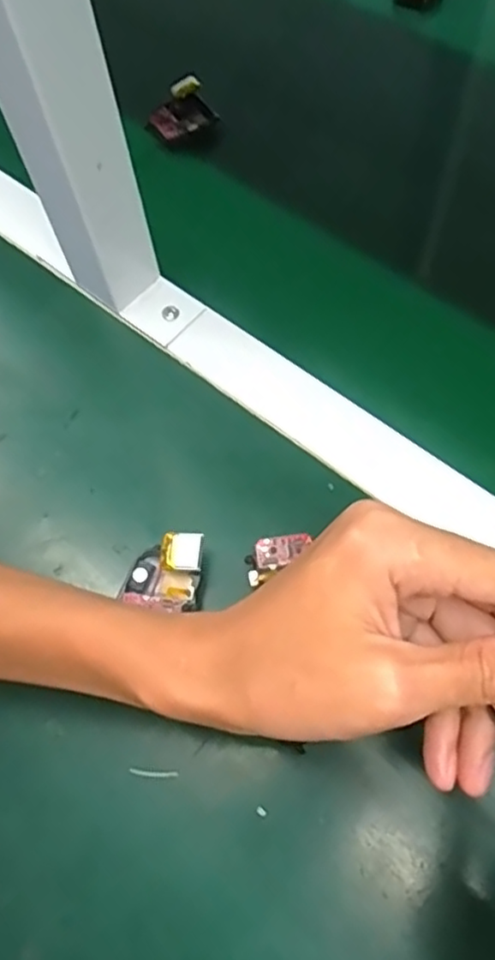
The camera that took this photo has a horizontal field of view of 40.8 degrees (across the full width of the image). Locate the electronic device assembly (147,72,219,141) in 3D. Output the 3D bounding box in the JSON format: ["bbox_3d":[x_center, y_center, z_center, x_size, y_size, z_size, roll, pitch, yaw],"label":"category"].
[{"bbox_3d":[-0.051,-0.271,0.492,0.047,0.017,0.045,-23,67,-7],"label":"electronic device assembly"}]

